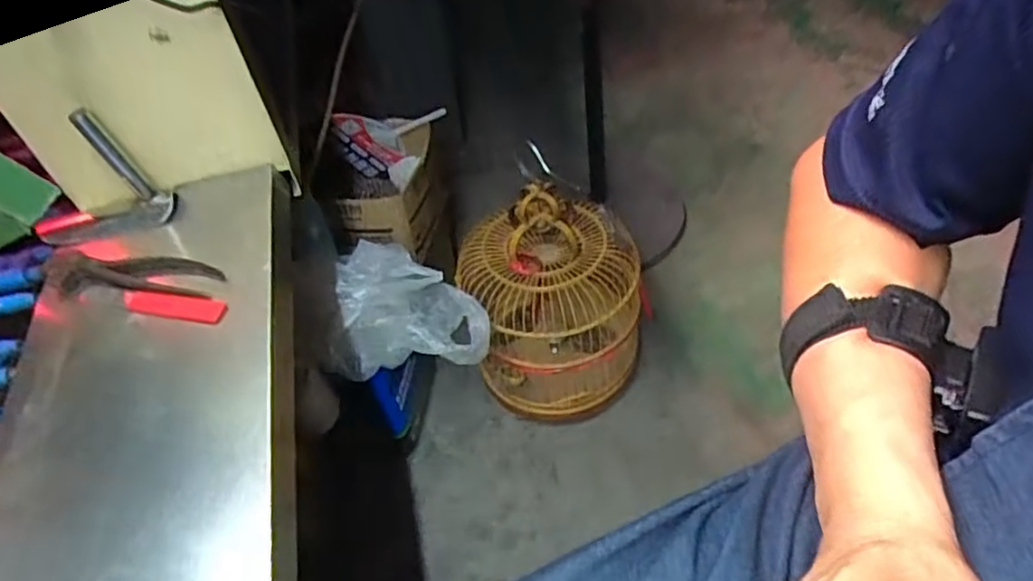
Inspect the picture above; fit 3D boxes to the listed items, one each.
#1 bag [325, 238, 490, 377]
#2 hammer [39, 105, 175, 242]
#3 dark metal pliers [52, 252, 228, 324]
[{"bbox_3d":[-0.163,0.023,0.995,0.225,0.133,0.154,-8,49,-2],"label":"bag"},{"bbox_3d":[-0.441,-0.113,0.665,0.137,0.135,0.029,-10,49,-4],"label":"hammer"},{"bbox_3d":[-0.363,-0.011,0.630,0.193,0.017,0.061,10,51,13],"label":"dark metal pliers"}]

